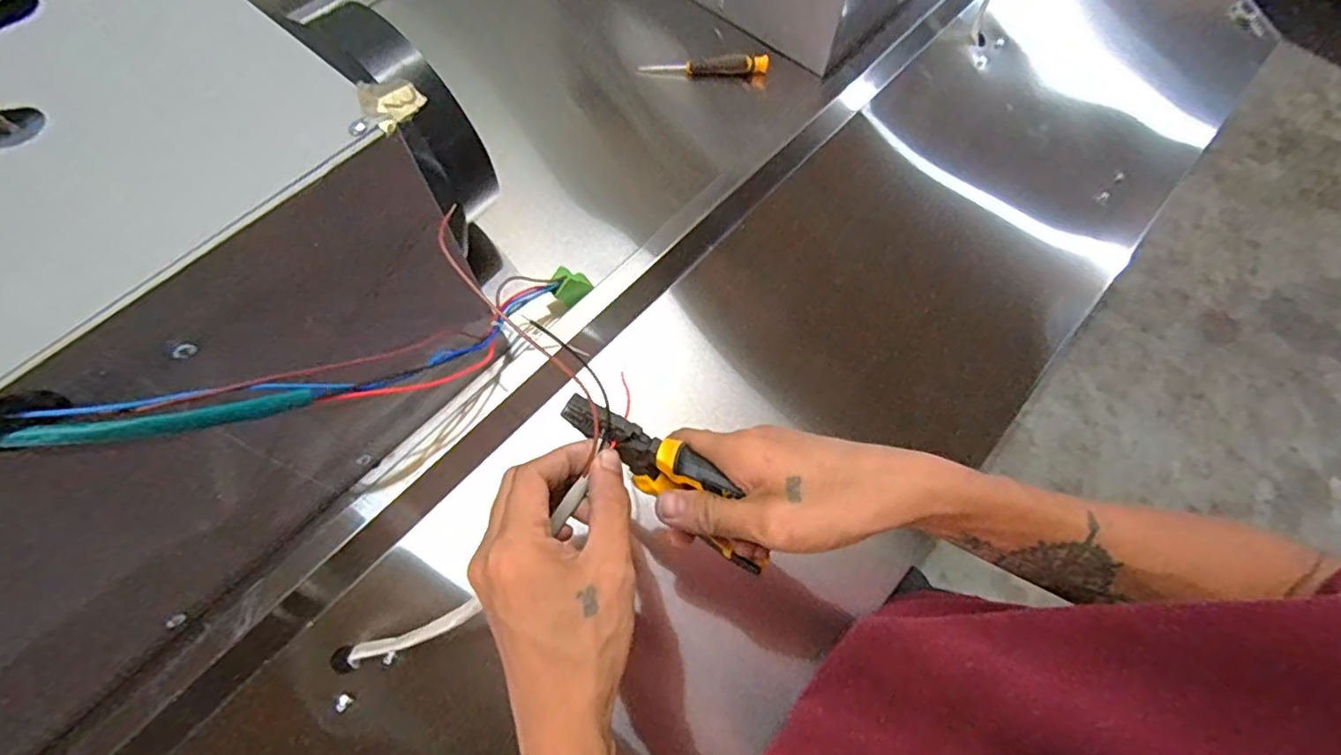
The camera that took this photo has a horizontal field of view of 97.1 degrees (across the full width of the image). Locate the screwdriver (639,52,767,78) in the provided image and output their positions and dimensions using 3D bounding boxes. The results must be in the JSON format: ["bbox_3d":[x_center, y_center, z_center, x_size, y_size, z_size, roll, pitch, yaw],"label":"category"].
[{"bbox_3d":[0.034,-0.312,0.592,0.125,0.022,0.014,-1,68,0],"label":"screwdriver"}]

